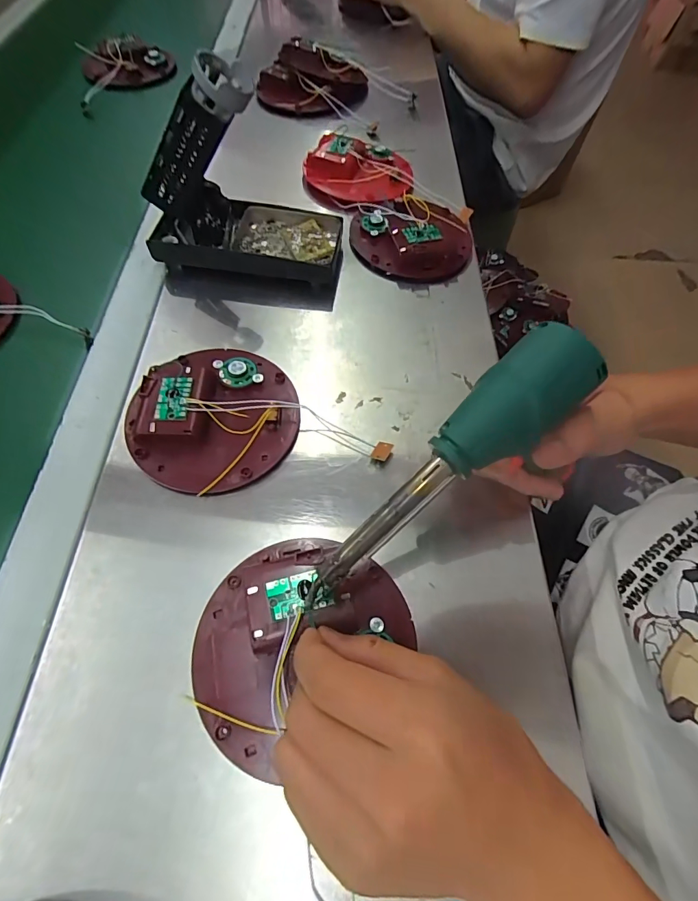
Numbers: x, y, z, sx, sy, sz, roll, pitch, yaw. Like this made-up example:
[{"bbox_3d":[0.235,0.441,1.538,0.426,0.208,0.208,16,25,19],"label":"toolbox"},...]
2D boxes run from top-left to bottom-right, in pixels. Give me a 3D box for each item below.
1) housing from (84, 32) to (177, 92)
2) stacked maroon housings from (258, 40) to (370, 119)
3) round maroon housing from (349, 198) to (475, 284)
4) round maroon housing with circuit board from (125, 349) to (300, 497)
[{"bbox_3d":[-0.294,-0.519,0.557,0.109,0.034,0.103,1,61,-2],"label":"housing"},{"bbox_3d":[-0.048,-0.497,0.550,0.151,0.040,0.133,-7,61,-7],"label":"stacked maroon housings"},{"bbox_3d":[0.063,-0.217,0.412,0.118,0.029,0.113,3,61,-1],"label":"round maroon housing"},{"bbox_3d":[-0.095,-0.028,0.296,0.110,0.022,0.120,1,61,-2],"label":"round maroon housing with circuit board"}]

